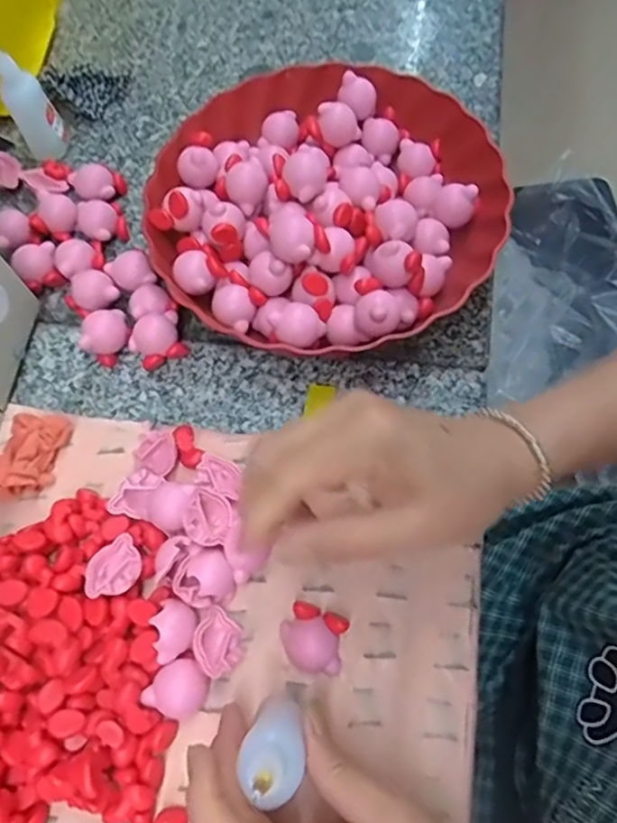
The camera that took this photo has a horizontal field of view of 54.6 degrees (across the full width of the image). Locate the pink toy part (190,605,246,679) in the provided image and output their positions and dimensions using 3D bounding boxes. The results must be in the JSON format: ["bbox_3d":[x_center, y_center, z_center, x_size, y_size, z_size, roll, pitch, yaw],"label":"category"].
[{"bbox_3d":[-0.048,0.126,0.325,0.028,0.022,0.027,38,75,17],"label":"pink toy part"}]

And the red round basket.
[{"bbox_3d":[0.013,-0.146,0.418,0.234,0.067,0.228,-1,68,3],"label":"red round basket"}]

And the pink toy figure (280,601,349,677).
[{"bbox_3d":[0.002,0.124,0.328,0.035,0.012,0.033,10,69,7],"label":"pink toy figure"}]

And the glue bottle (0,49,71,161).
[{"bbox_3d":[-0.215,-0.238,0.463,0.034,0.084,0.030,-28,69,-8],"label":"glue bottle"}]

